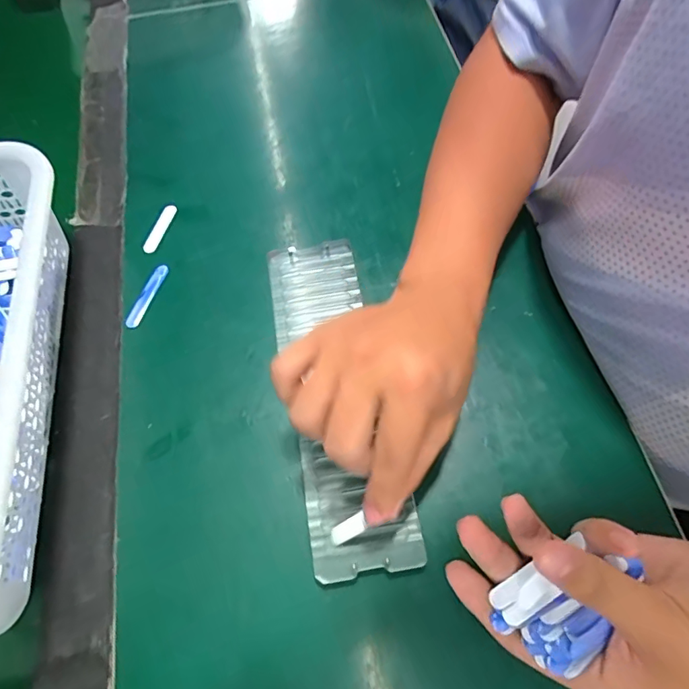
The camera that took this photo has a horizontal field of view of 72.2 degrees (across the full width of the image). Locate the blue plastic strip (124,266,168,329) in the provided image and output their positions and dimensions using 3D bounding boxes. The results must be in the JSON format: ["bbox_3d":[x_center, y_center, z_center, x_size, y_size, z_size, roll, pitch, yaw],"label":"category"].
[{"bbox_3d":[-0.158,-0.040,0.380,0.012,0.004,0.059,15,66,10],"label":"blue plastic strip"}]

